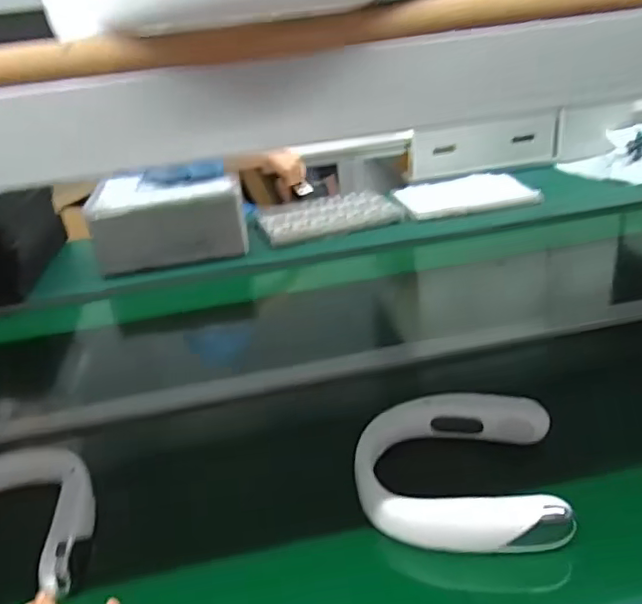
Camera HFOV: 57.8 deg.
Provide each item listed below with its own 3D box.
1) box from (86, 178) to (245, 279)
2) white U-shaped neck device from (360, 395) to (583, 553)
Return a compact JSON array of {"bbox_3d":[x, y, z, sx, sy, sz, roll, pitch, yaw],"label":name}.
[{"bbox_3d":[-0.336,-0.188,1.312,0.316,0.155,0.214,-10,26,-8],"label":"box"},{"bbox_3d":[0.140,0.172,0.602,0.204,0.058,0.186,0,27,14],"label":"white U-shaped neck device"}]

